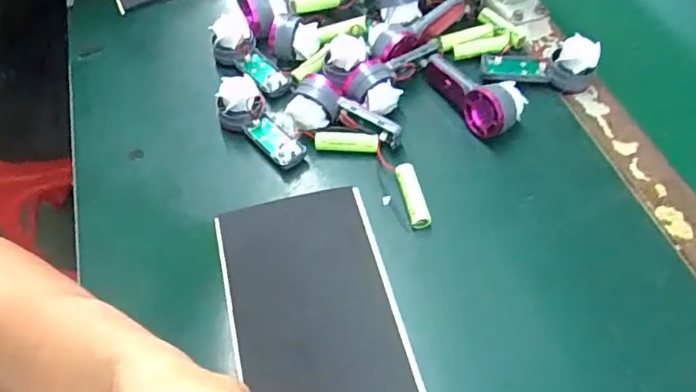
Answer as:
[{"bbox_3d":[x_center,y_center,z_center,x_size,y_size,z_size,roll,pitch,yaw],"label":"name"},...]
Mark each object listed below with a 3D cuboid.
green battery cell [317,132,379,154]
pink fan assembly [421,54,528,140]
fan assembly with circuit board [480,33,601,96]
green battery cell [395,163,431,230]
[{"bbox_3d":[-0.001,-0.042,0.434,0.049,0.015,0.010,3,55,4],"label":"green battery cell"},{"bbox_3d":[0.102,-0.089,0.445,0.040,0.034,0.094,-27,59,-16],"label":"pink fan assembly"},{"bbox_3d":[0.161,-0.112,0.458,0.091,0.032,0.031,4,56,5],"label":"fan assembly with circuit board"},{"bbox_3d":[0.047,-0.001,0.402,0.014,0.015,0.050,-12,56,-6],"label":"green battery cell"}]

